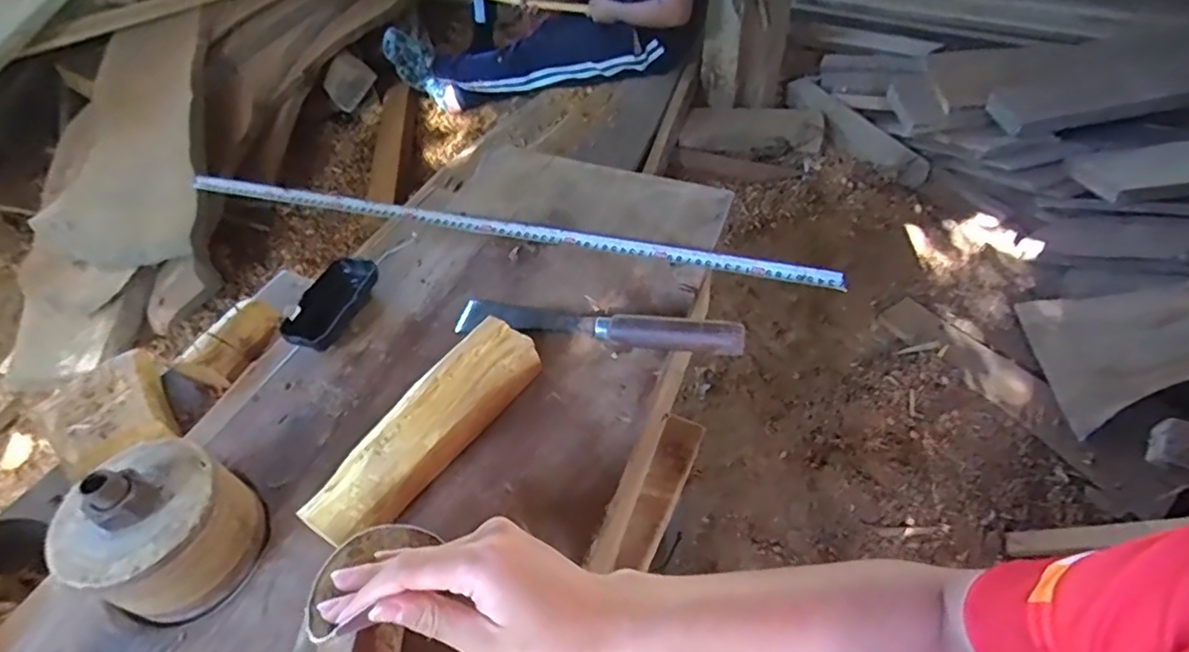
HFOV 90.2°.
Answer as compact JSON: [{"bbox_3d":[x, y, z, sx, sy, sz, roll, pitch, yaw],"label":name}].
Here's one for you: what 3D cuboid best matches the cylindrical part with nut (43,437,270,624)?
[{"bbox_3d":[-0.297,0.135,0.404,0.090,0.100,0.097,-2,48,2],"label":"cylindrical part with nut"}]

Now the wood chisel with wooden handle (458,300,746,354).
[{"bbox_3d":[-0.001,-0.004,0.537,0.261,0.041,0.034,8,49,10],"label":"wood chisel with wooden handle"}]

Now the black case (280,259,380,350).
[{"bbox_3d":[-0.254,-0.021,0.579,0.057,0.026,0.109,12,49,14],"label":"black case"}]

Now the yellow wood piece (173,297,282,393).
[{"bbox_3d":[-0.410,0.015,0.677,0.063,0.040,0.115,13,50,15],"label":"yellow wood piece"}]

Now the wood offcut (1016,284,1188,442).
[{"bbox_3d":[1.162,0.008,1.283,0.406,0.057,0.342,-34,42,23],"label":"wood offcut"}]

